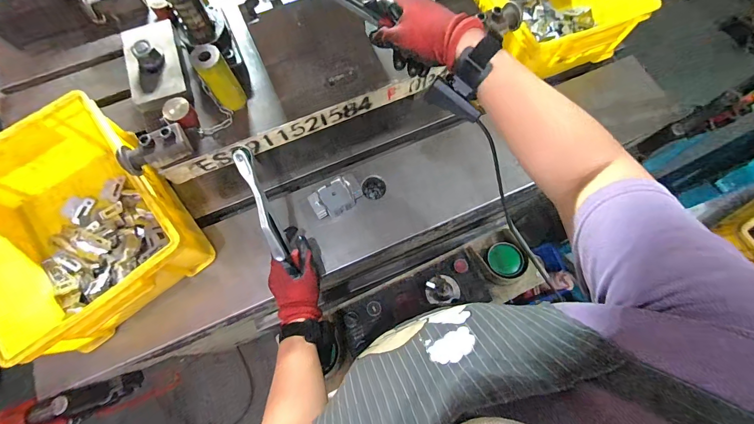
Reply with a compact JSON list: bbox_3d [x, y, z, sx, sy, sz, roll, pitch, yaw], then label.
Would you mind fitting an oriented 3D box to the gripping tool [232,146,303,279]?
[{"bbox_3d":[-0.160,0.004,0.491,0.023,0.032,0.200,-18,112,-5],"label":"gripping tool"}]

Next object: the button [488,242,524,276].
[{"bbox_3d":[0.261,0.097,0.679,0.069,0.014,0.063,0,72,0],"label":"button"}]

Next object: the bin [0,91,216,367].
[{"bbox_3d":[-0.471,0.019,0.538,0.261,0.130,0.348,-42,77,-12],"label":"bin"}]

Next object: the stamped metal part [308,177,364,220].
[{"bbox_3d":[-0.073,-0.026,0.601,0.092,0.034,0.058,-30,75,-9],"label":"stamped metal part"}]

